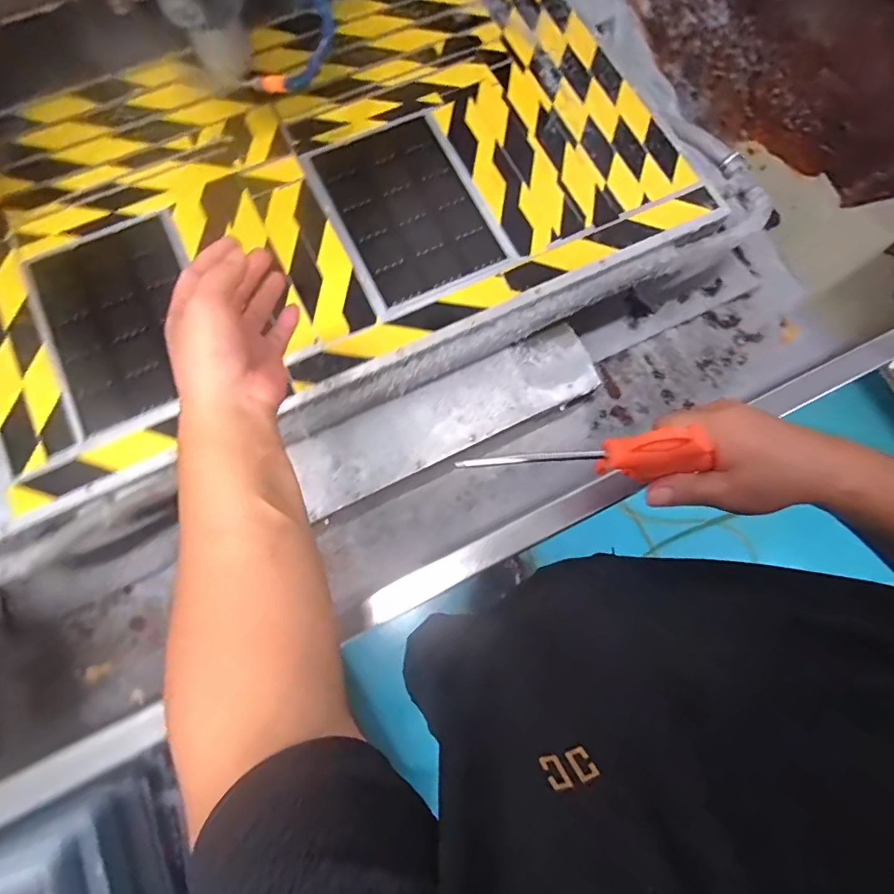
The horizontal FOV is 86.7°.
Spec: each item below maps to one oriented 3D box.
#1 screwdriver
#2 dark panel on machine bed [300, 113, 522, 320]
[{"bbox_3d":[0.088,0.006,0.302,0.152,0.027,0.028,-3,76,8],"label":"screwdriver"},{"bbox_3d":[-0.054,-0.326,0.638,0.198,0.012,0.275,-26,78,-7],"label":"dark panel on machine bed"}]

